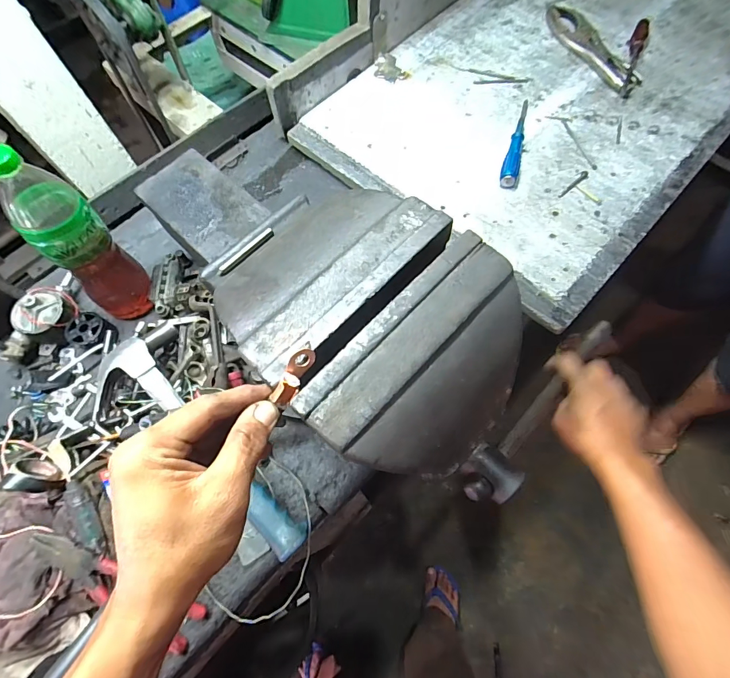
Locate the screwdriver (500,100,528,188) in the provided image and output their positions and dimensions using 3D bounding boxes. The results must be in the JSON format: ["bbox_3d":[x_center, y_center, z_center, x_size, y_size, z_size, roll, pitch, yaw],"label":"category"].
[{"bbox_3d":[0.256,-0.339,0.662,0.027,0.021,0.201,14,70,8],"label":"screwdriver"}]

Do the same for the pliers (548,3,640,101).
[{"bbox_3d":[0.426,-0.558,0.749,0.062,0.018,0.265,-21,69,-6],"label":"pliers"}]

